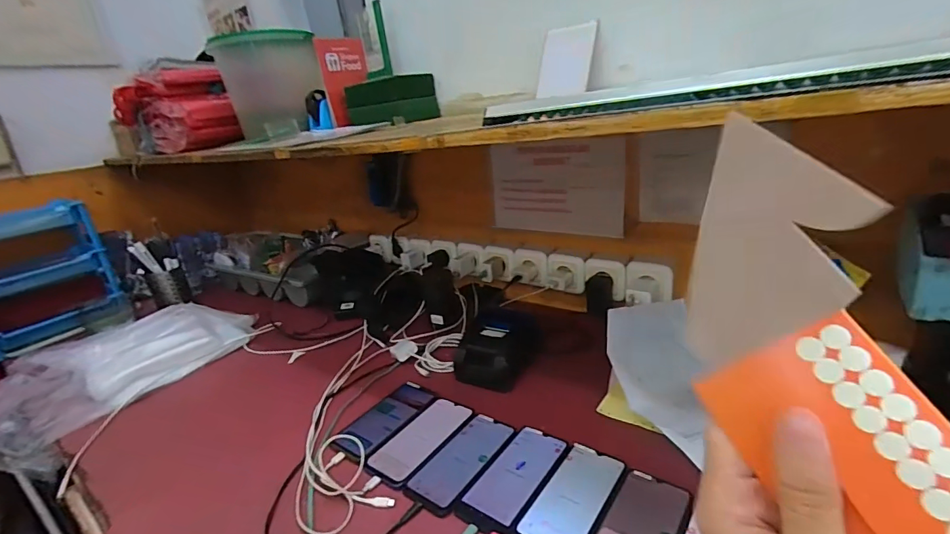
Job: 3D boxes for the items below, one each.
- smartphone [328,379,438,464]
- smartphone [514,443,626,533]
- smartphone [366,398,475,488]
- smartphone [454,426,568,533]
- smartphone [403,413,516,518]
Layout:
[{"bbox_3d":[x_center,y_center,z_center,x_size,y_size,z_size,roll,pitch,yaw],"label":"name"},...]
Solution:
[{"bbox_3d":[-0.136,0.236,0.692,0.075,0.009,0.172,6,23,32],"label":"smartphone"},{"bbox_3d":[0.115,0.271,0.514,0.079,0.008,0.164,8,24,37],"label":"smartphone"},{"bbox_3d":[-0.078,0.251,0.642,0.083,0.010,0.169,6,23,32],"label":"smartphone"},{"bbox_3d":[0.050,0.265,0.560,0.082,0.005,0.167,8,24,36],"label":"smartphone"},{"bbox_3d":[-0.016,0.261,0.596,0.079,0.008,0.164,7,24,35],"label":"smartphone"}]

